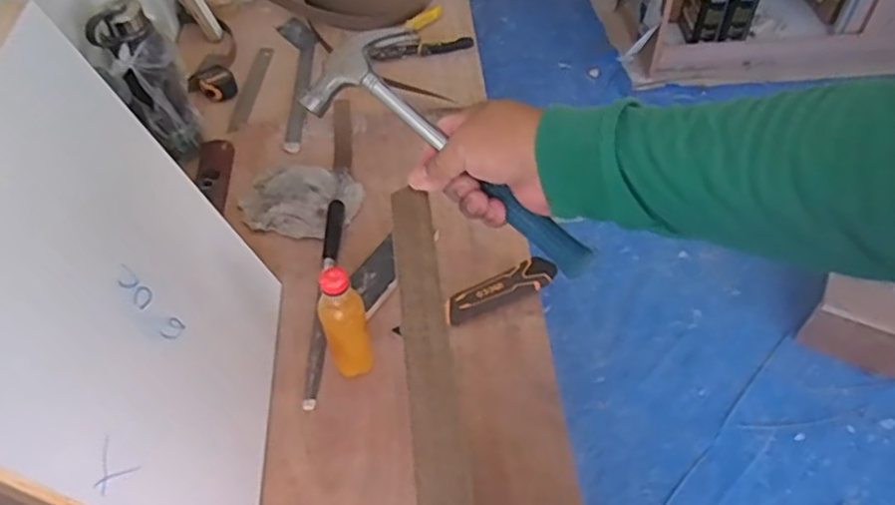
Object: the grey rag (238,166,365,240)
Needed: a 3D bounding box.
[{"bbox_3d":[-0.225,-0.084,1.036,0.181,0.014,0.137,7,51,8],"label":"grey rag"}]

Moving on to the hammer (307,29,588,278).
[{"bbox_3d":[0.004,-0.073,0.501,0.250,0.044,0.073,41,62,10],"label":"hammer"}]

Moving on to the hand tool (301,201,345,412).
[{"bbox_3d":[-0.169,0.056,0.920,0.025,0.016,0.332,-1,51,1],"label":"hand tool"}]

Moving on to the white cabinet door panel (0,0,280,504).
[{"bbox_3d":[-0.294,0.055,0.639,0.018,0.452,0.375,-14,50,12],"label":"white cabinet door panel"}]

